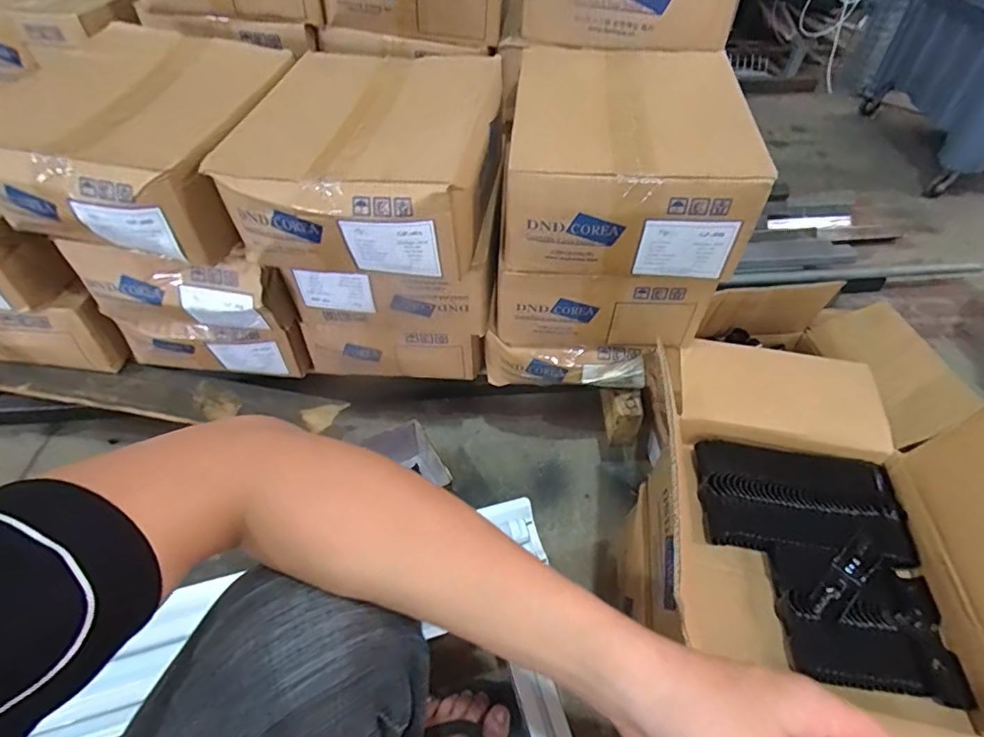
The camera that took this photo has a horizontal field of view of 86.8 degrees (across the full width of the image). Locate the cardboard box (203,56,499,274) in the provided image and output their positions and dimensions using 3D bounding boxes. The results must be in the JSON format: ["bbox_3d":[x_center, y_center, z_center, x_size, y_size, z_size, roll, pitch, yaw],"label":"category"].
[{"bbox_3d":[-0.147,-0.264,0.658,0.292,0.144,0.311,8,47,7],"label":"cardboard box"}]

